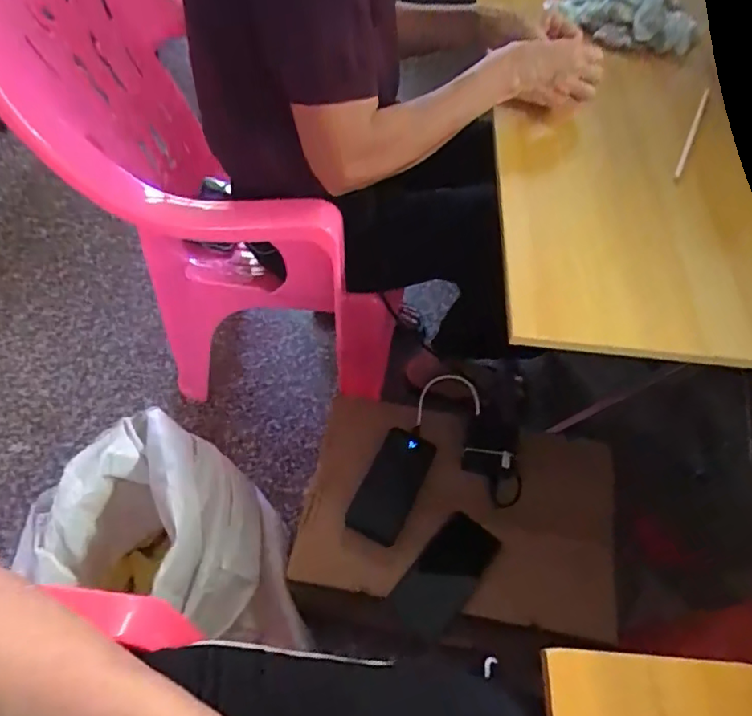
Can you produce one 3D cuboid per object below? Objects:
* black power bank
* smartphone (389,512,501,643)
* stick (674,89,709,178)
[{"bbox_3d":[0.022,0.177,0.791,0.075,0.018,0.152,25,75,14],"label":"black power bank"},{"bbox_3d":[0.091,0.285,0.745,0.079,0.011,0.156,38,75,16],"label":"smartphone"},{"bbox_3d":[0.403,-0.291,0.723,0.007,0.008,0.235,25,57,14],"label":"stick"}]

